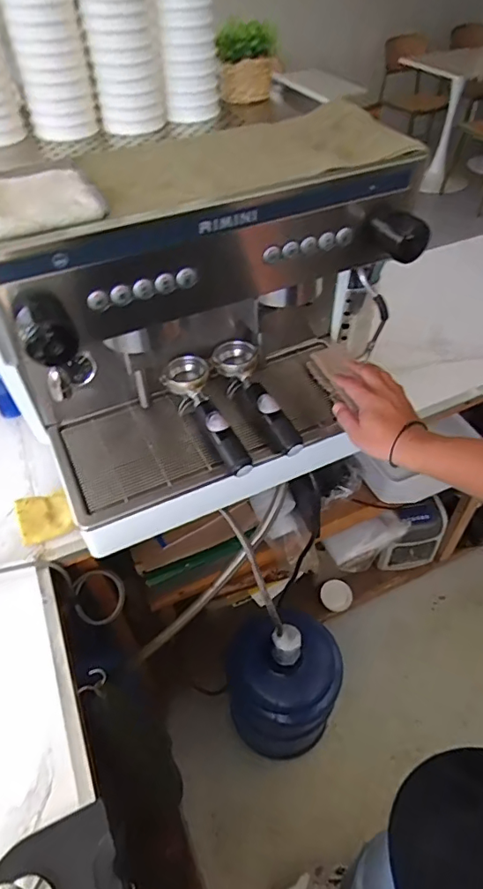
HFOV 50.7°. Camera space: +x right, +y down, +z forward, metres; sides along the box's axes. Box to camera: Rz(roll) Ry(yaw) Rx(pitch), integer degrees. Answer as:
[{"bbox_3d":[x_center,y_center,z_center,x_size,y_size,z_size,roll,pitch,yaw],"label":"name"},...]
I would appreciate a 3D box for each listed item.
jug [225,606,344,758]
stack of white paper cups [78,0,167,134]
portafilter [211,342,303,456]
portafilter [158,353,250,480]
[{"bbox_3d":[0.096,0.560,1.191,0.240,0.452,0.265,19,51,19],"label":"jug"},{"bbox_3d":[-0.152,-0.535,0.622,0.086,0.257,0.079,-9,48,-6],"label":"stack of white paper cups"},{"bbox_3d":[0.022,-0.070,0.795,0.069,0.066,0.224,-23,64,-17],"label":"portafilter"},{"bbox_3d":[-0.050,-0.040,0.767,0.068,0.058,0.216,-23,63,-18],"label":"portafilter"}]

